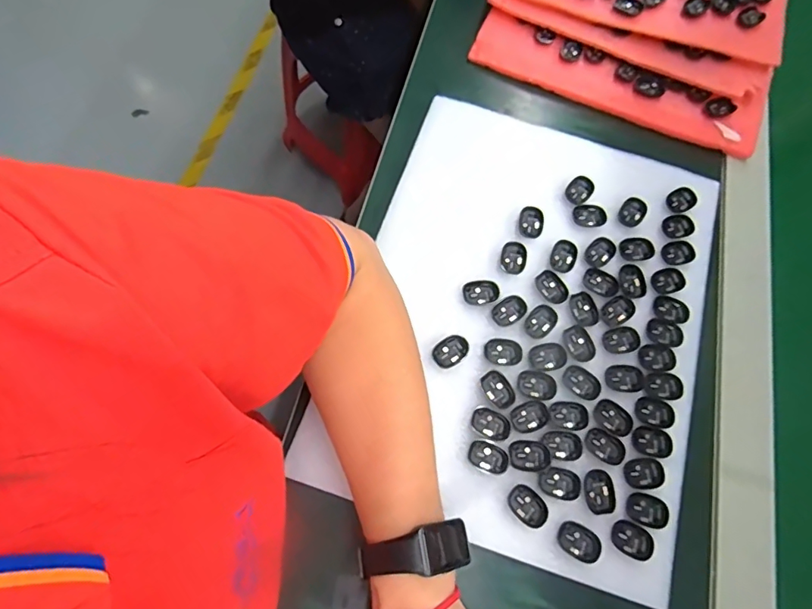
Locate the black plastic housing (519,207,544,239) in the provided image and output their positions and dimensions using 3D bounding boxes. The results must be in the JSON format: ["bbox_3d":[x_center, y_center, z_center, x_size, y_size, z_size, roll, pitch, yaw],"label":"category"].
[{"bbox_3d":[0.102,-0.066,0.396,0.020,0.006,0.026,9,69,-1],"label":"black plastic housing"}]

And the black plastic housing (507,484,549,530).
[{"bbox_3d":[0.081,0.132,0.322,0.020,0.004,0.028,-34,76,-15],"label":"black plastic housing"}]

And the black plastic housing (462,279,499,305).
[{"bbox_3d":[0.058,-0.009,0.374,0.027,0.007,0.018,-3,70,-6],"label":"black plastic housing"}]

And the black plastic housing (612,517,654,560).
[{"bbox_3d":[0.148,0.152,0.318,0.026,0.004,0.021,23,69,4],"label":"black plastic housing"}]

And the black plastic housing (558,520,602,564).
[{"bbox_3d":[0.112,0.153,0.316,0.028,0.005,0.020,28,70,6],"label":"black plastic housing"}]

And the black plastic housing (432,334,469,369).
[{"bbox_3d":[0.033,0.034,0.356,0.026,0.005,0.019,-32,75,-15],"label":"black plastic housing"}]

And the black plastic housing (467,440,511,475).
[{"bbox_3d":[0.056,0.103,0.331,0.027,0.005,0.019,29,70,6],"label":"black plastic housing"}]

